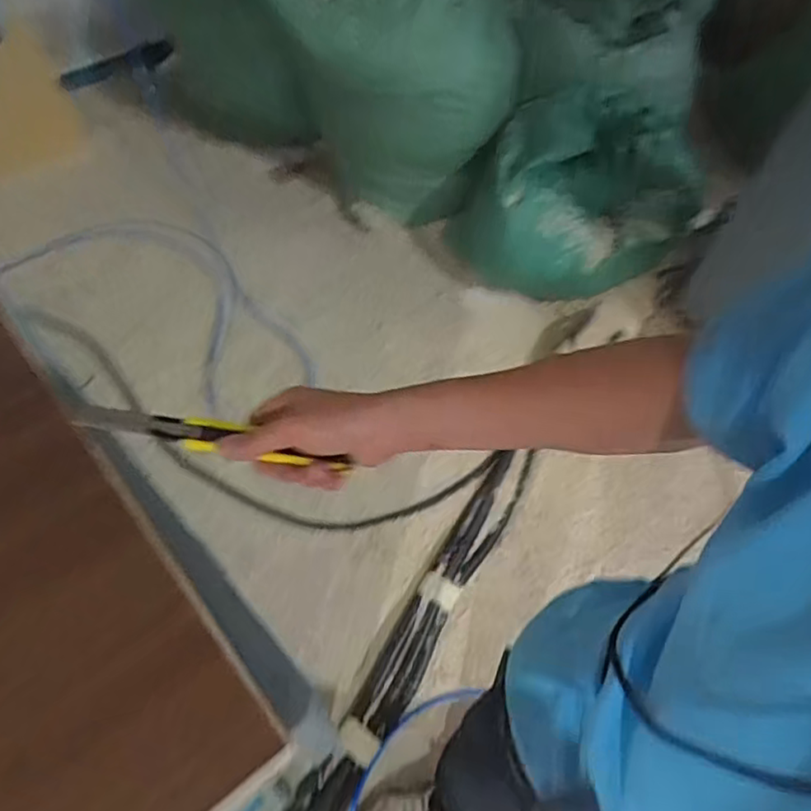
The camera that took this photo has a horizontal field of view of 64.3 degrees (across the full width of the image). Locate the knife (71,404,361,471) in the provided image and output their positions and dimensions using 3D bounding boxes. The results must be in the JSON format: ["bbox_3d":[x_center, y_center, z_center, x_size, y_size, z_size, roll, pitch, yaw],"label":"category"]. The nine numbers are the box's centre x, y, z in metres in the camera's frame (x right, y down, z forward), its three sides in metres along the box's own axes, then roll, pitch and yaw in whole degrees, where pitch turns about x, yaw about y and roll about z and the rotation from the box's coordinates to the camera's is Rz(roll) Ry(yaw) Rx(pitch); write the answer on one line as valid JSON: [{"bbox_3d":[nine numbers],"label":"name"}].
[{"bbox_3d":[-0.159,0.025,0.531,0.213,0.015,0.027,11,60,0],"label":"knife"}]

